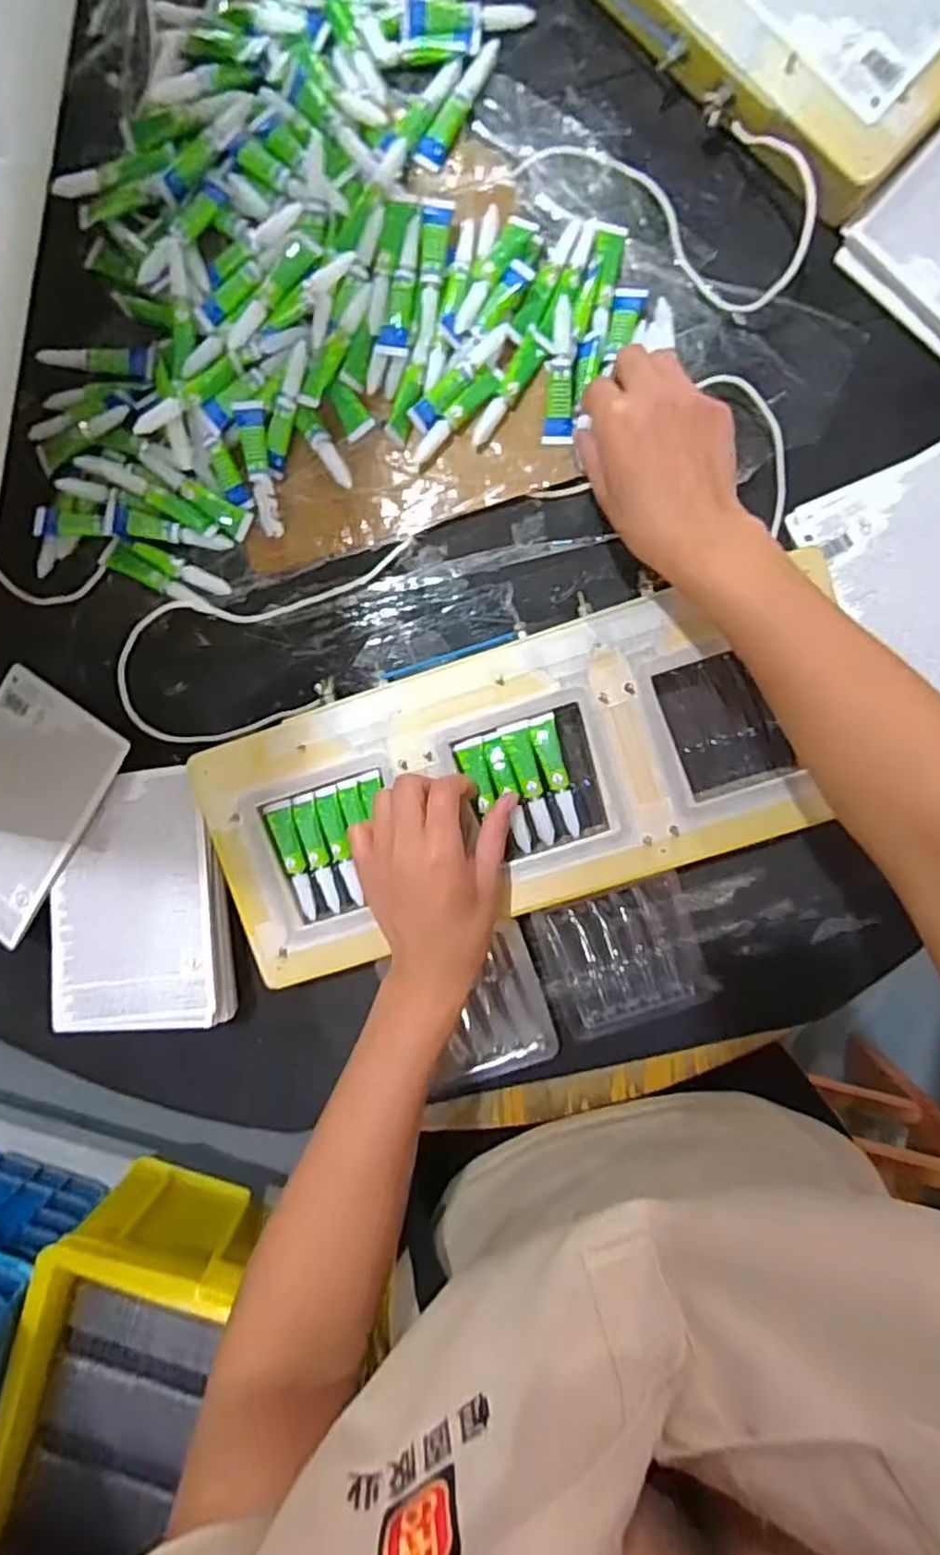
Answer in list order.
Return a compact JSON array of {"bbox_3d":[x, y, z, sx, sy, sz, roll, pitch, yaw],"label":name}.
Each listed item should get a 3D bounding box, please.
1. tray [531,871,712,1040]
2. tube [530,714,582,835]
[{"bbox_3d":[0.107,0.126,0.494,0.103,0.015,0.096,-18,92,5],"label":"tray"},{"bbox_3d":[0.057,-0.001,0.458,0.016,0.009,0.080,-16,95,4],"label":"tube"}]

